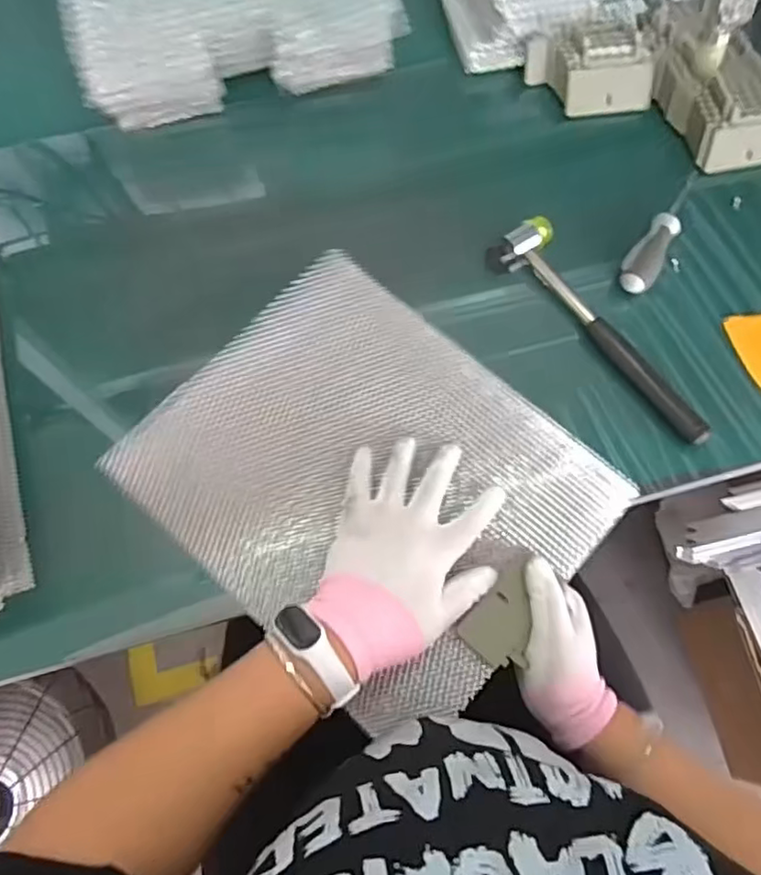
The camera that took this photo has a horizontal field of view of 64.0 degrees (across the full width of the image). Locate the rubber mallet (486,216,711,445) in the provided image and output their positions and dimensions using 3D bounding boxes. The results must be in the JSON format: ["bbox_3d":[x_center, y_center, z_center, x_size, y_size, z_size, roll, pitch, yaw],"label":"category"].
[{"bbox_3d":[0.192,-0.094,0.530,0.054,0.028,0.242,-35,73,-12],"label":"rubber mallet"}]

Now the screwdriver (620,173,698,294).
[{"bbox_3d":[0.264,-0.194,0.563,0.031,0.025,0.160,32,73,11],"label":"screwdriver"}]

